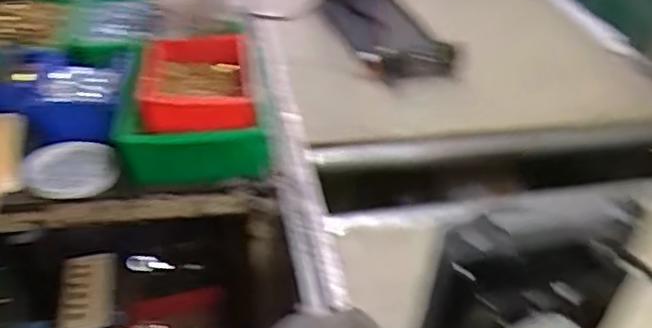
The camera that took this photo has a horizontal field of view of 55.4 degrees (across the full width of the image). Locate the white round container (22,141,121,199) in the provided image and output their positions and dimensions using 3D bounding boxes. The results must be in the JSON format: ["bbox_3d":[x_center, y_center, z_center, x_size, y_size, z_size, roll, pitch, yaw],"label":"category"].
[{"bbox_3d":[-0.311,0.007,0.757,0.107,0.032,0.103,-12,38,-19],"label":"white round container"}]

